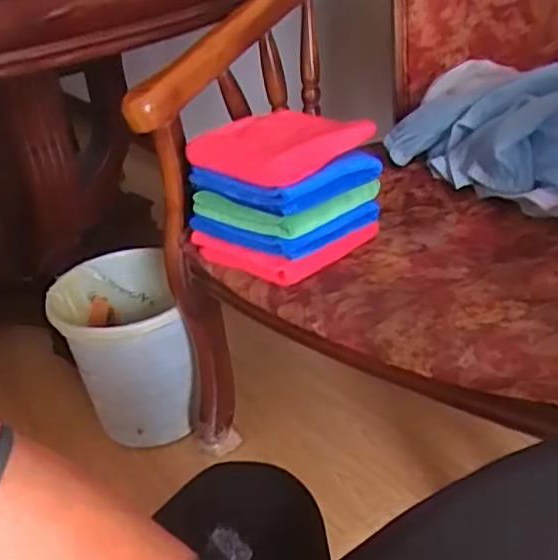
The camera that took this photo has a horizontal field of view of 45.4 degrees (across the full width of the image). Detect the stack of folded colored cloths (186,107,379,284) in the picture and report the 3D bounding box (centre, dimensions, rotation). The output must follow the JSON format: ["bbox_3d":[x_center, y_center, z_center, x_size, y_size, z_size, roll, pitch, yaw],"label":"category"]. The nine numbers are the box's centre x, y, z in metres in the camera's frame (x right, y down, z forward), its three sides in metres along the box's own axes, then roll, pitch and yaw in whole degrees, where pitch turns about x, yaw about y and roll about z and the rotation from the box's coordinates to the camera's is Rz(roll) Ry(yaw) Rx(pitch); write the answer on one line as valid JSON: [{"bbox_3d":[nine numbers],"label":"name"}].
[{"bbox_3d":[0.008,-0.106,0.789,0.170,0.135,0.170,-29,38,-36],"label":"stack of folded colored cloths"}]

